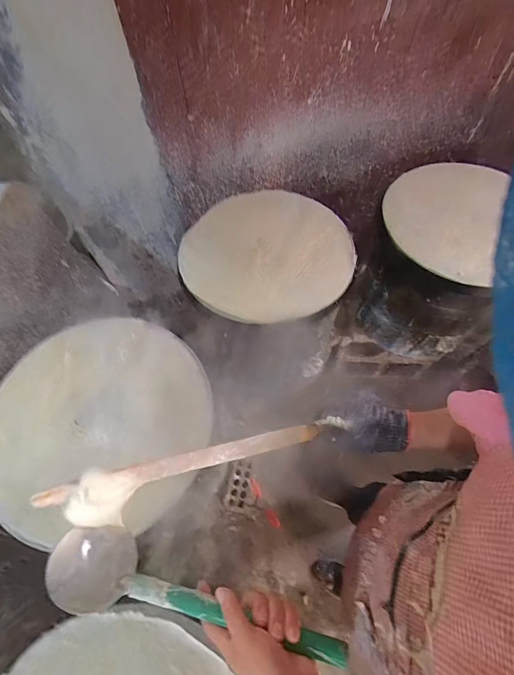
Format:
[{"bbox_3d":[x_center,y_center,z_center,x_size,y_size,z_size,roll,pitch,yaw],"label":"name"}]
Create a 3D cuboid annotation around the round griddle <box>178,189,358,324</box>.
[{"bbox_3d":[0.022,-0.193,0.737,0.384,0.043,0.362,-11,64,-4],"label":"round griddle"}]

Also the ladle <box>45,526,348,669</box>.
[{"bbox_3d":[-0.075,0.285,0.359,0.327,0.064,0.071,8,64,15],"label":"ladle"}]

